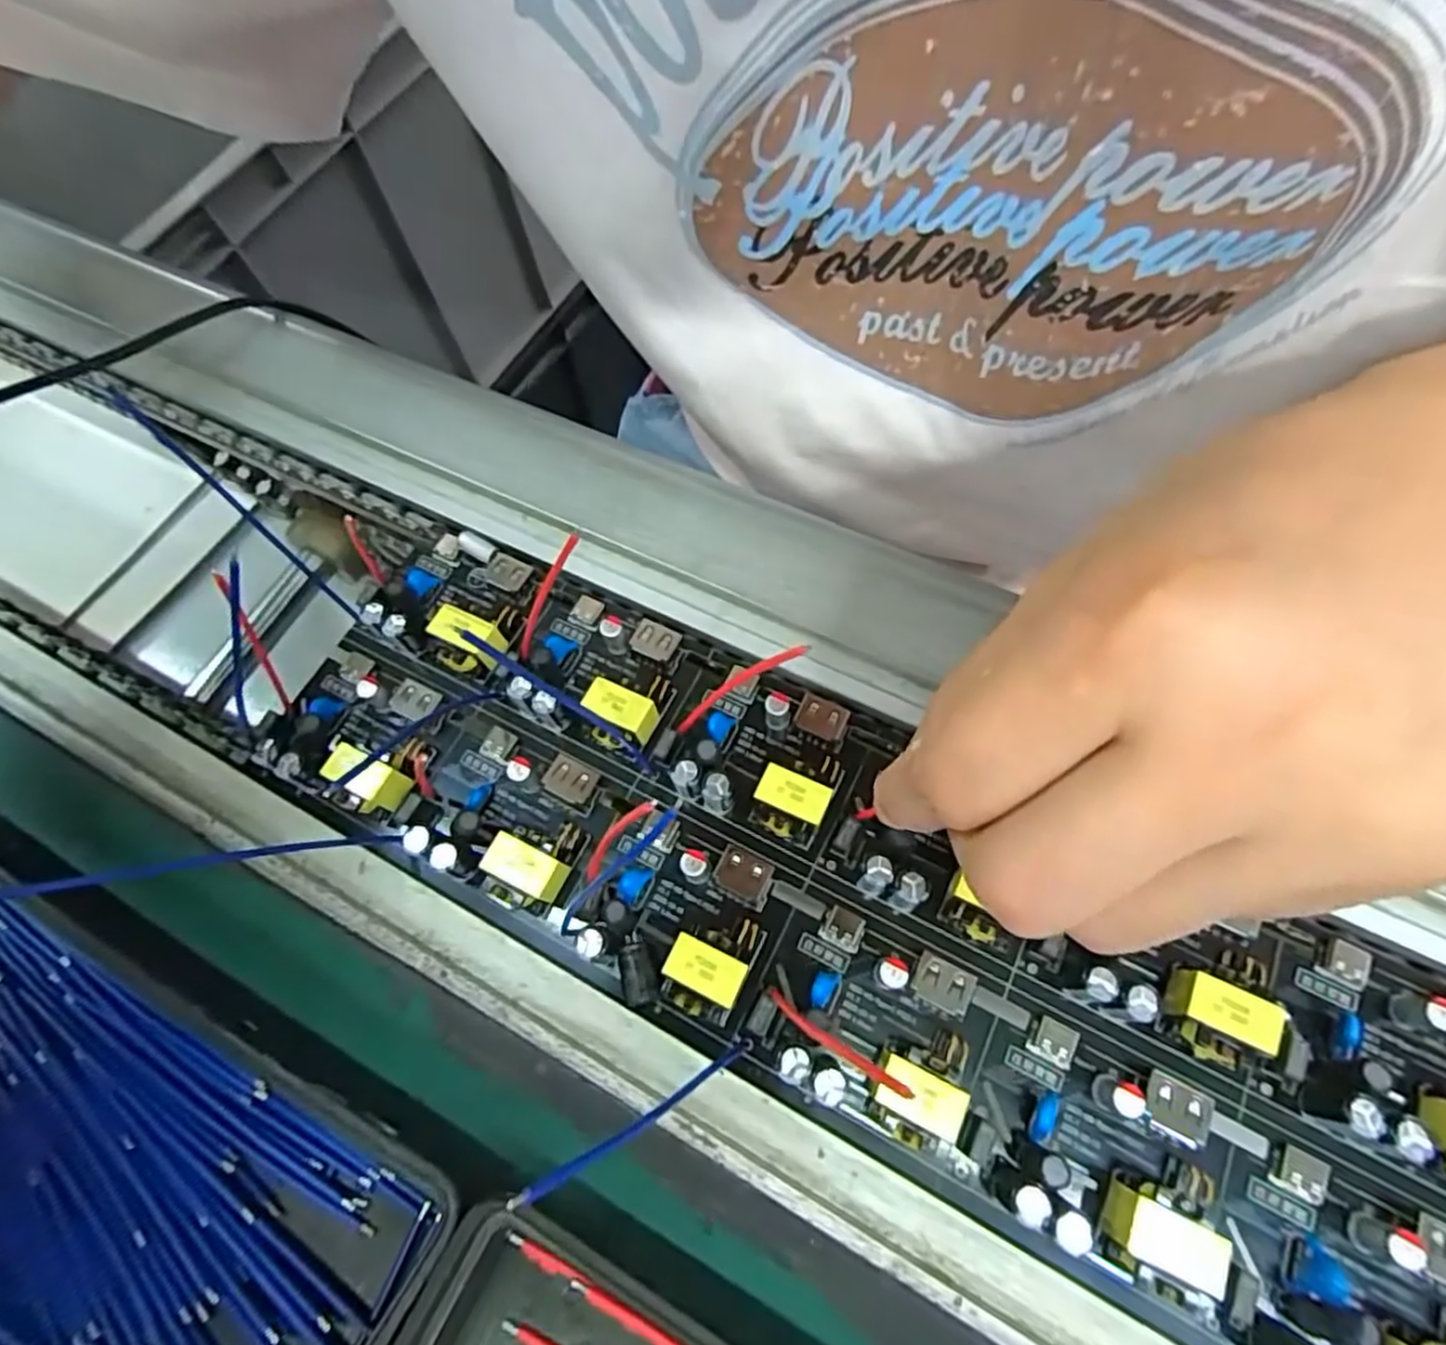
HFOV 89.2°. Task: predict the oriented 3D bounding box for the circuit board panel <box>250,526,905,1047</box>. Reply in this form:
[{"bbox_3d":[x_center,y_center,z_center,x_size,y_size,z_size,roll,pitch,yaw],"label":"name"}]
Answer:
[{"bbox_3d":[-0.045,0.018,0.200,0.154,0.017,0.089,25,72,13],"label":"circuit board panel"}]

